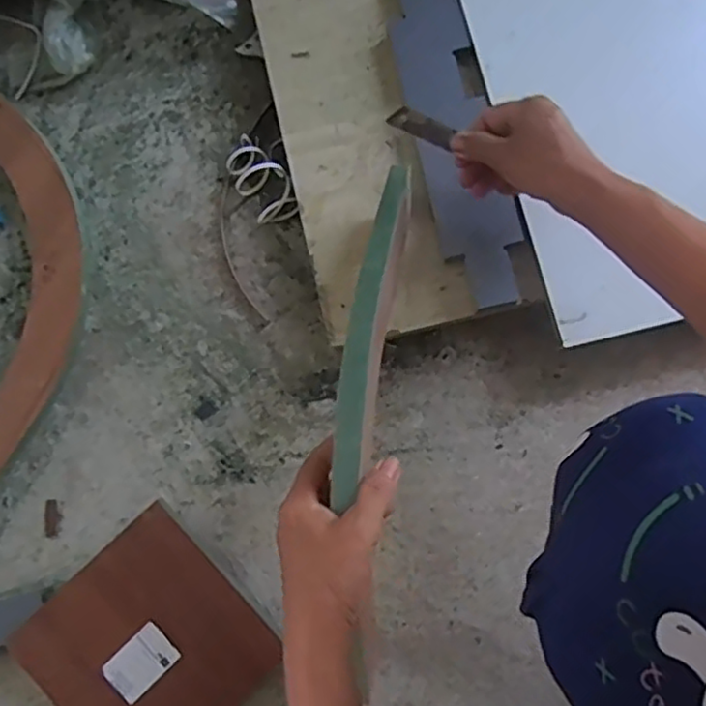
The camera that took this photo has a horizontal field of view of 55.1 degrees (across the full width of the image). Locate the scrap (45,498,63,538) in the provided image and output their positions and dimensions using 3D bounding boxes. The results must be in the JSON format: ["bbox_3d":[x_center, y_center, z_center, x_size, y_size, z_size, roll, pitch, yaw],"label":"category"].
[{"bbox_3d":[-0.285,0.157,0.643,0.015,0.004,0.035,-6,80,-1],"label":"scrap"}]

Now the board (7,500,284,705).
[{"bbox_3d":[-0.179,0.259,0.594,0.176,0.014,0.179,-42,90,-3],"label":"board"}]

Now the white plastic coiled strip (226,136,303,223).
[{"bbox_3d":[-0.088,-0.165,0.658,0.045,0.038,0.093,-36,81,-1],"label":"white plastic coiled strip"}]

